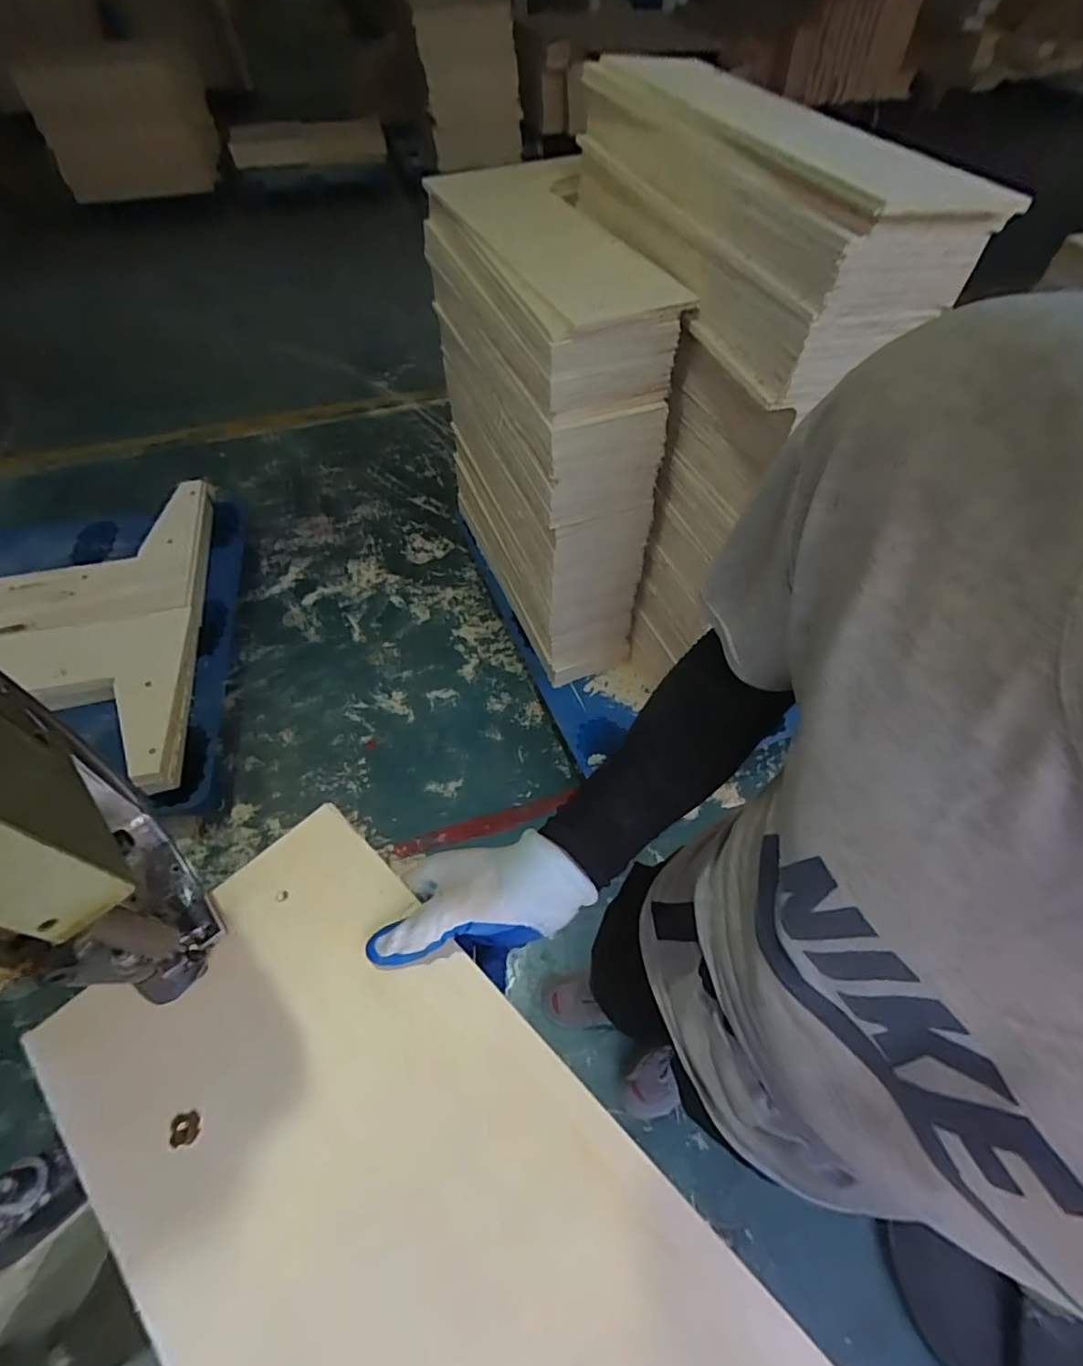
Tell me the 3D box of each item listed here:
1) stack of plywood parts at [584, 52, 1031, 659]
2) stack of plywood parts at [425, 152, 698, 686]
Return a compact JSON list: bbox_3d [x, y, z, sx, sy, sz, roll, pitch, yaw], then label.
[{"bbox_3d":[0.323,-0.738,0.911,0.252,0.219,0.709,-16,56,-10],"label":"stack of plywood parts"},{"bbox_3d":[0.002,-0.590,1.417,0.304,0.837,0.795,-17,56,-11],"label":"stack of plywood parts"}]

